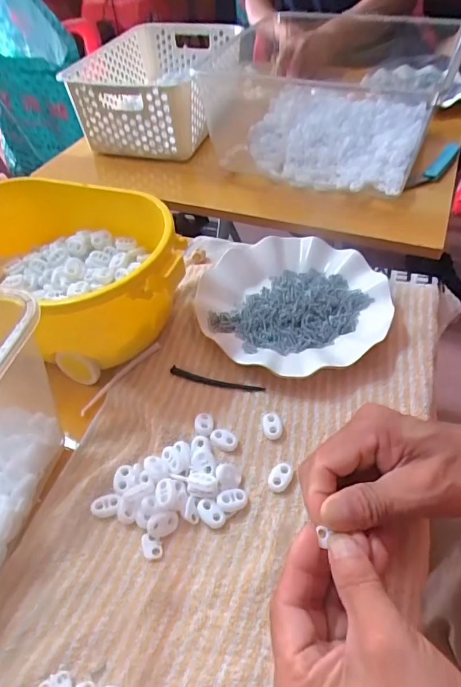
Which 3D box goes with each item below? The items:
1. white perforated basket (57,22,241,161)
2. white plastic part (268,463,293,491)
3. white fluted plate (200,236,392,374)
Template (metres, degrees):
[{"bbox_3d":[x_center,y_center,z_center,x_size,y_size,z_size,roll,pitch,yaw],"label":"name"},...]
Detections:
[{"bbox_3d":[-0.118,-0.431,0.750,0.211,0.113,0.315,2,47,10],"label":"white perforated basket"},{"bbox_3d":[0.037,0.099,0.329,0.015,0.009,0.020,22,53,23],"label":"white plastic part"},{"bbox_3d":[0.061,-0.043,0.441,0.176,0.023,0.180,-2,47,2],"label":"white fluted plate"}]

